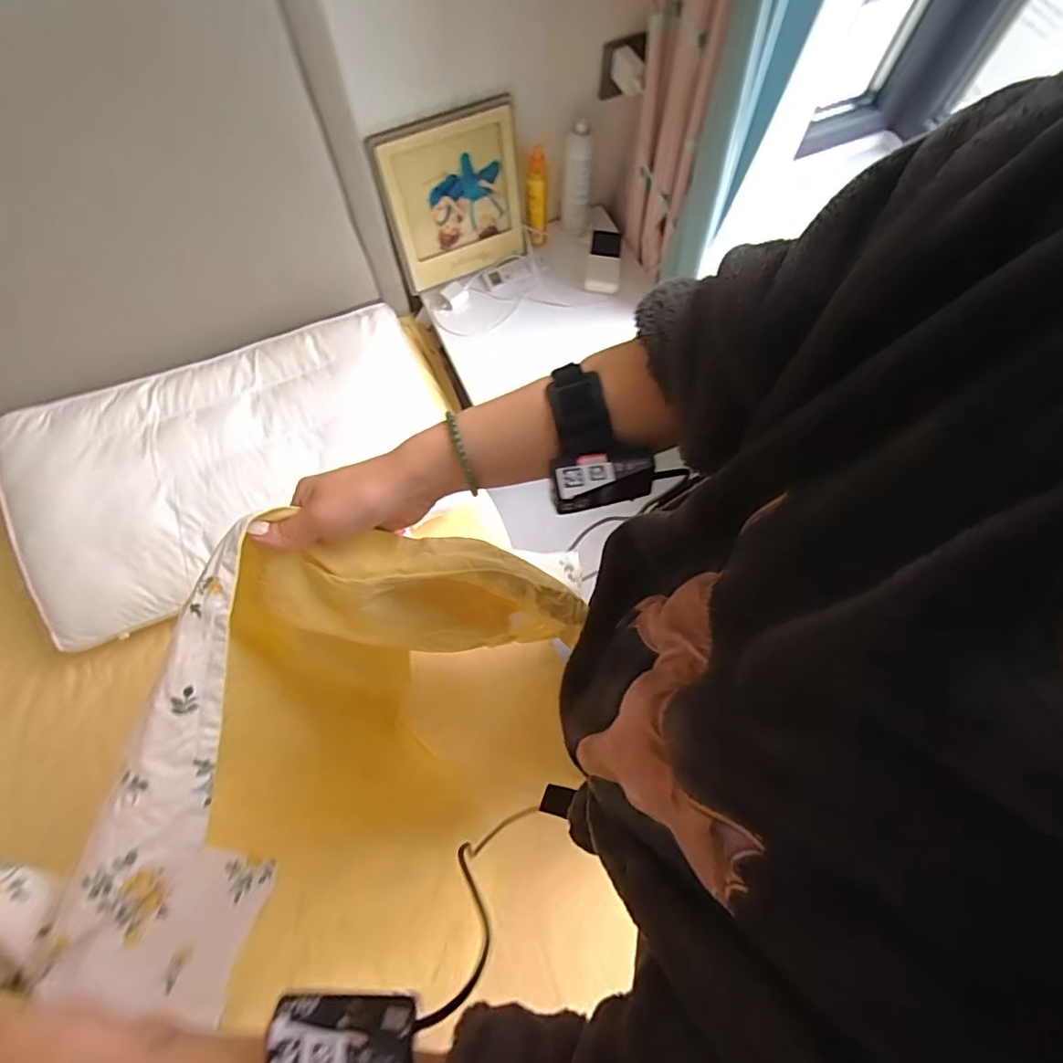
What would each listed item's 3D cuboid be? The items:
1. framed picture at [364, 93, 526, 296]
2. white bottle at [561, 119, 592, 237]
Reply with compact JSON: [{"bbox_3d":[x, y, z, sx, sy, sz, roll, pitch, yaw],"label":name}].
[{"bbox_3d":[-0.136,-0.592,1.040,0.249,0.296,0.026,-17,64,-4],"label":"framed picture"},{"bbox_3d":[0.089,-0.658,1.112,0.059,0.218,0.050,6,71,2],"label":"white bottle"}]

